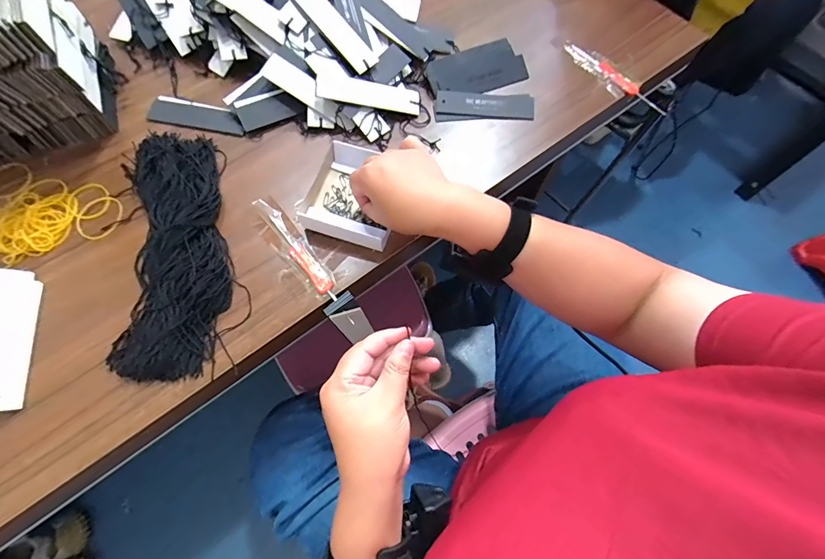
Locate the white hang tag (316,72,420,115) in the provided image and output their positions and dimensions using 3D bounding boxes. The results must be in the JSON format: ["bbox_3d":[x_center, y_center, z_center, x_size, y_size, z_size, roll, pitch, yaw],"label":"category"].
[{"bbox_3d":[-0.053,-0.232,0.481,0.126,0.005,0.035,2,81,-16],"label":"white hang tag"}]

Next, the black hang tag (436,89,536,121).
[{"bbox_3d":[0.094,-0.226,0.500,0.120,0.009,0.037,3,79,-1],"label":"black hang tag"}]

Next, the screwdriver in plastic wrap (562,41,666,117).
[{"bbox_3d":[0.270,-0.274,0.523,0.029,0.017,0.163,-41,74,-16],"label":"screwdriver in plastic wrap"}]

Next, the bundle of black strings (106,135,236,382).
[{"bbox_3d":[-0.250,-0.038,0.406,0.105,0.027,0.275,-8,68,-4],"label":"bundle of black strings"}]

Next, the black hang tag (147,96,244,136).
[{"bbox_3d":[-0.270,-0.210,0.488,0.125,0.010,0.040,10,71,4],"label":"black hang tag"}]

